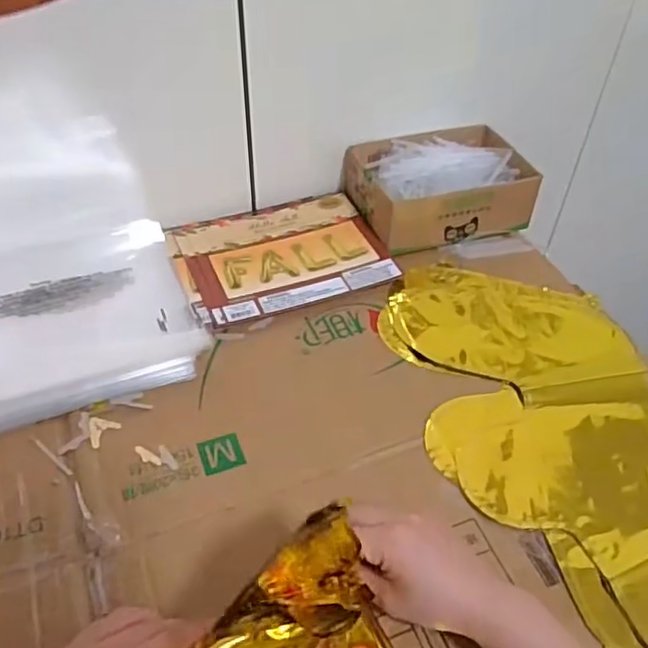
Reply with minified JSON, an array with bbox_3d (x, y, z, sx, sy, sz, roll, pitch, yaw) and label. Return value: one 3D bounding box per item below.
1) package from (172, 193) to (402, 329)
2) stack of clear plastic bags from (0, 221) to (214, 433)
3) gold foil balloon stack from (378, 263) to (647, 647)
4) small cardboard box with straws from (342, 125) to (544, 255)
[{"bbox_3d":[-0.043,-0.079,0.685,0.199,0.010,0.158,-16,50,-17],"label":"package"},{"bbox_3d":[-0.239,-0.008,0.602,0.216,0.022,0.206,-17,50,-18],"label":"stack of clear plastic bags"},{"bbox_3d":[0.201,0.096,0.523,0.212,0.017,0.444,-8,48,-10],"label":"gold foil balloon stack"},{"bbox_3d":[0.132,-0.160,0.733,0.188,0.064,0.143,-13,49,-15],"label":"small cardboard box with straws"}]

